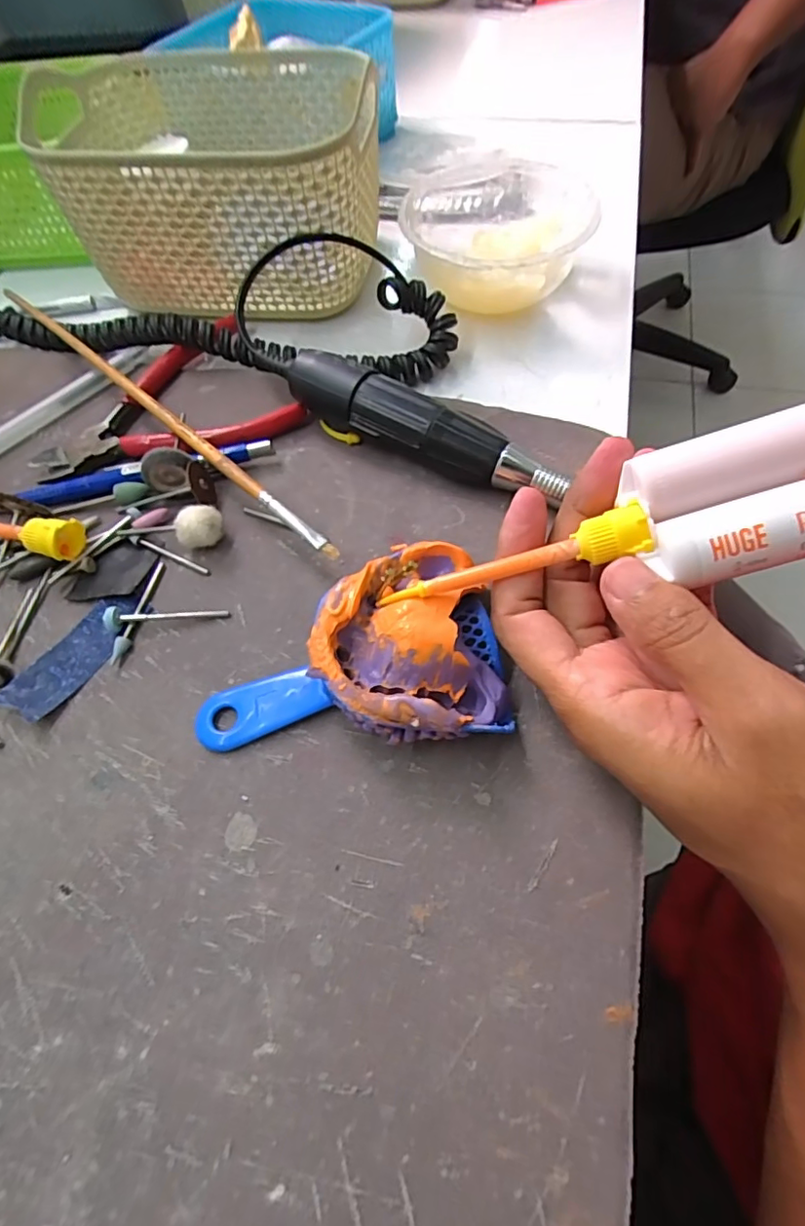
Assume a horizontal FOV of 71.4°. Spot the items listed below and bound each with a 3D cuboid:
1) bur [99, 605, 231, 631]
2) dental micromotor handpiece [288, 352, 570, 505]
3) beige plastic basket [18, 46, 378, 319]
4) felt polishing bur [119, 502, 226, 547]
[{"bbox_3d":[-0.093,0.000,0.220,0.046,0.008,0.010,-8,60,-2],"label":"bur"},{"bbox_3d":[0.007,-0.081,0.249,0.134,0.029,0.024,25,64,16],"label":"dental micromotor handpiece"},{"bbox_3d":[-0.101,-0.229,0.307,0.173,0.080,0.119,2,60,4],"label":"beige plastic basket"},{"bbox_3d":[-0.098,-0.034,0.235,0.044,0.015,0.014,-7,60,-2],"label":"felt polishing bur"}]

